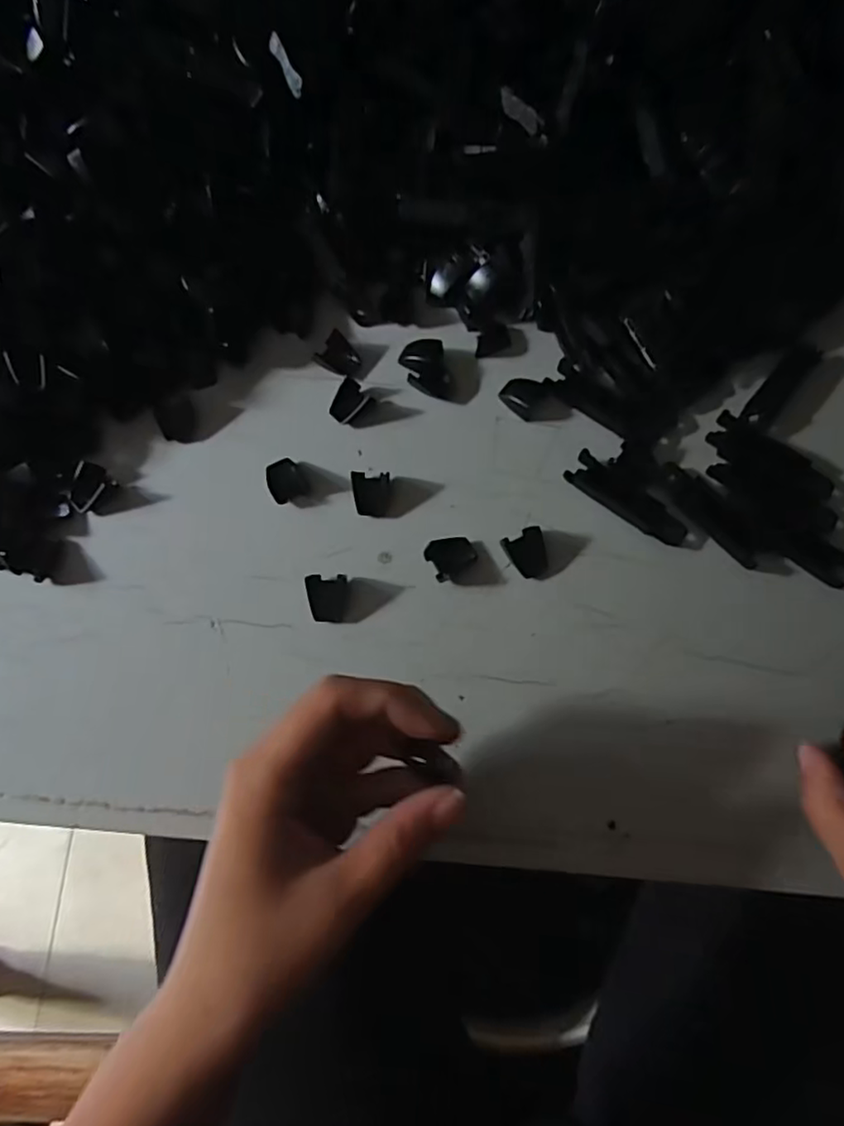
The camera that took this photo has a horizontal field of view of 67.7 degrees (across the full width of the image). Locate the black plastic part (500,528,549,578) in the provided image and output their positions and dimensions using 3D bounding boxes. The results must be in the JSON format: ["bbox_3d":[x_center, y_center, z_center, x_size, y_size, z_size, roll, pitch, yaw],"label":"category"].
[{"bbox_3d":[0.052,-0.005,0.308,0.018,0.010,0.023,-25,75,-6],"label":"black plastic part"}]

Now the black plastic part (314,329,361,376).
[{"bbox_3d":[-0.045,-0.114,0.343,0.021,0.010,0.016,30,77,9],"label":"black plastic part"}]

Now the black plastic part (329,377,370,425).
[{"bbox_3d":[-0.039,-0.086,0.335,0.015,0.008,0.022,40,79,11],"label":"black plastic part"}]

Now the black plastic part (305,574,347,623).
[{"bbox_3d":[-0.046,0.017,0.303,0.018,0.009,0.023,1,74,1],"label":"black plastic part"}]

